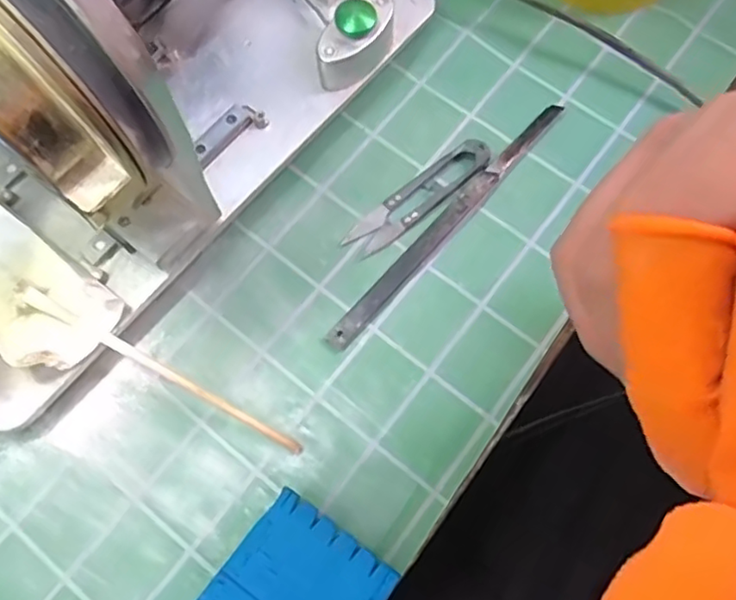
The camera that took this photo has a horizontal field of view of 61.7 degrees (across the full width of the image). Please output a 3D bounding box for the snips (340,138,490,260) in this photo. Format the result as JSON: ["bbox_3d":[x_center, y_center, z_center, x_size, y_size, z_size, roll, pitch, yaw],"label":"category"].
[{"bbox_3d":[0.029,-0.061,0.356,0.097,0.007,0.023,-39,76,-12],"label":"snips"}]

